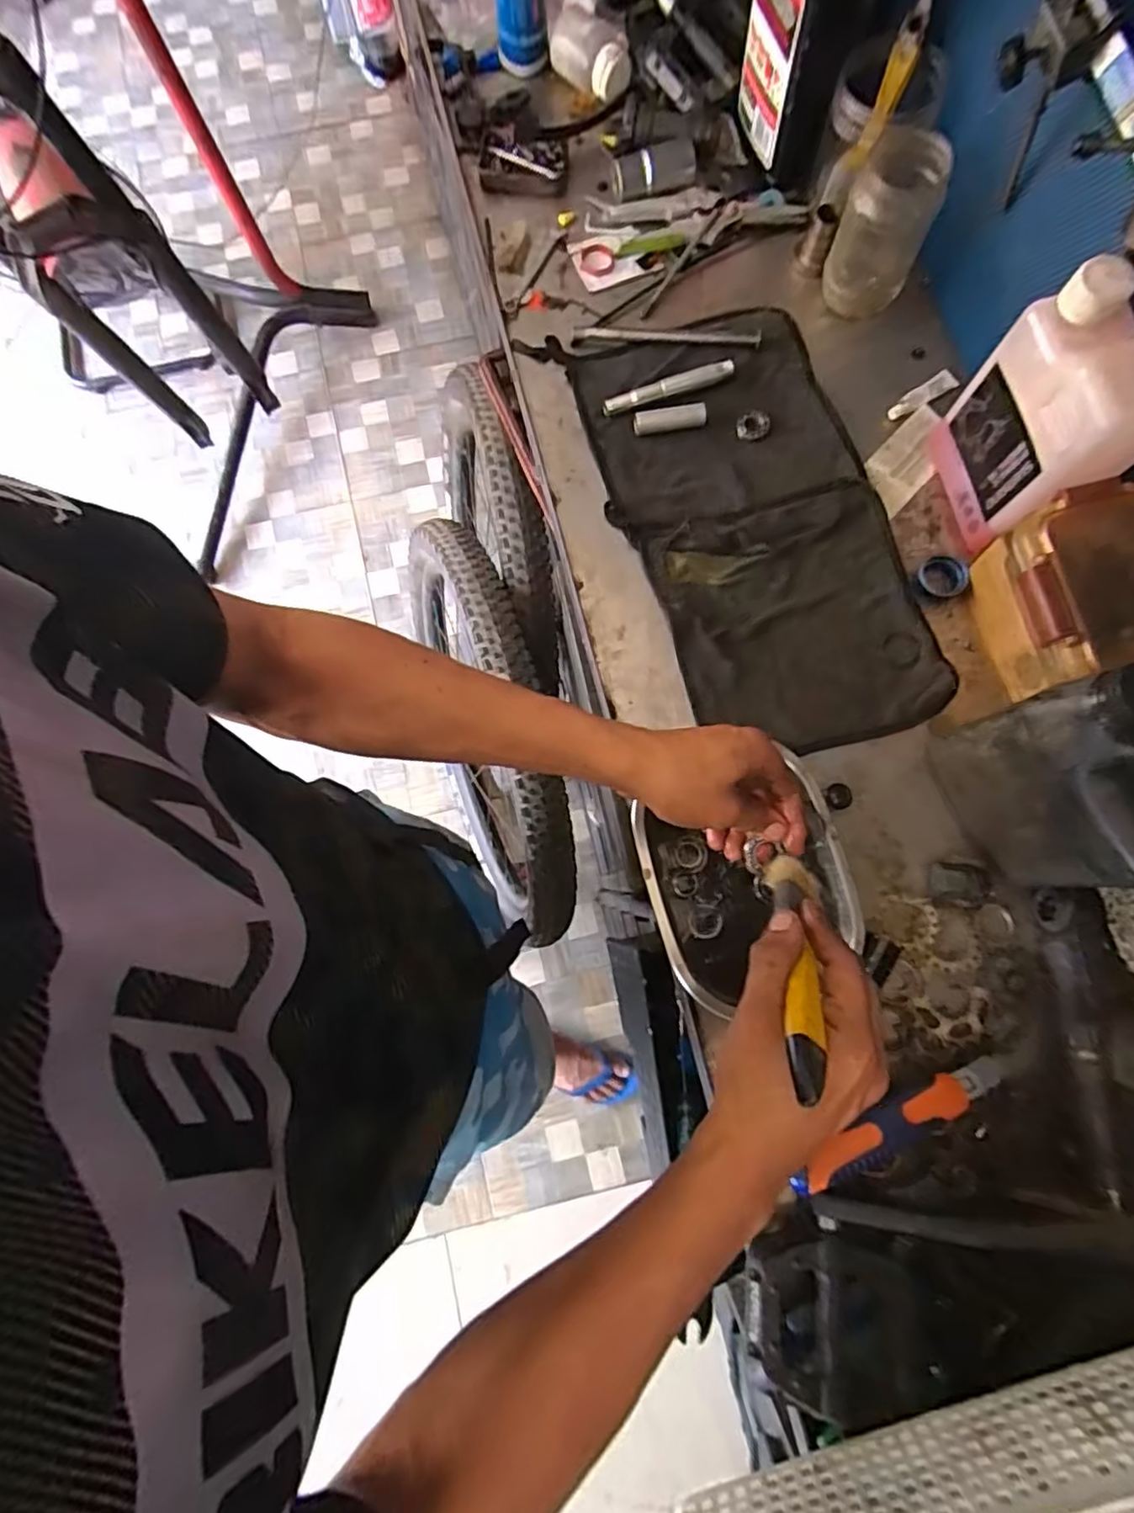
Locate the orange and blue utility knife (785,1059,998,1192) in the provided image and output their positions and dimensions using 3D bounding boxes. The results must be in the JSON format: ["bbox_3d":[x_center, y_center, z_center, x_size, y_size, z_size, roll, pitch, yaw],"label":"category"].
[{"bbox_3d":[0.240,0.266,0.468,0.170,0.030,0.029,-27,79,-5],"label":"orange and blue utility knife"}]

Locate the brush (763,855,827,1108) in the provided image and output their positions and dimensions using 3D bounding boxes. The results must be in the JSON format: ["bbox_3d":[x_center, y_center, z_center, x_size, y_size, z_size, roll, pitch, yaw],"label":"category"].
[{"bbox_3d":[0.133,0.118,0.369,0.027,0.017,0.163,18,34,3],"label":"brush"}]

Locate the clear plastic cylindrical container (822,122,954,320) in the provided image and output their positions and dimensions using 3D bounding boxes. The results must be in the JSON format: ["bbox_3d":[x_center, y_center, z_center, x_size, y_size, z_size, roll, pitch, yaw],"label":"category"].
[{"bbox_3d":[0.281,-0.471,0.574,0.072,0.126,0.071,0,78,1],"label":"clear plastic cylindrical container"}]

